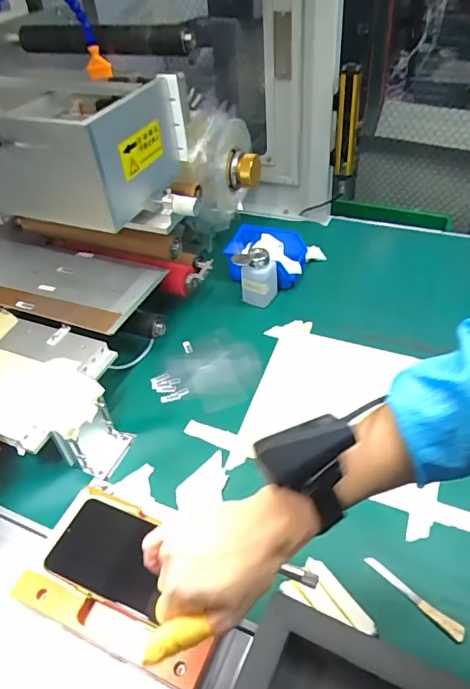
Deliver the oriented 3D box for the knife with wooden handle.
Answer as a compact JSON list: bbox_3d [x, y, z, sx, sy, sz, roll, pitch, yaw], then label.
[{"bbox_3d":[0.193,0.271,0.520,0.015,0.004,0.114,-33,49,-30],"label":"knife with wooden handle"}]

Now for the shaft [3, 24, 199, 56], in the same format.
[{"bbox_3d":[-0.201,-0.443,0.699,0.306,0.037,0.040,8,42,13],"label":"shaft"}]

